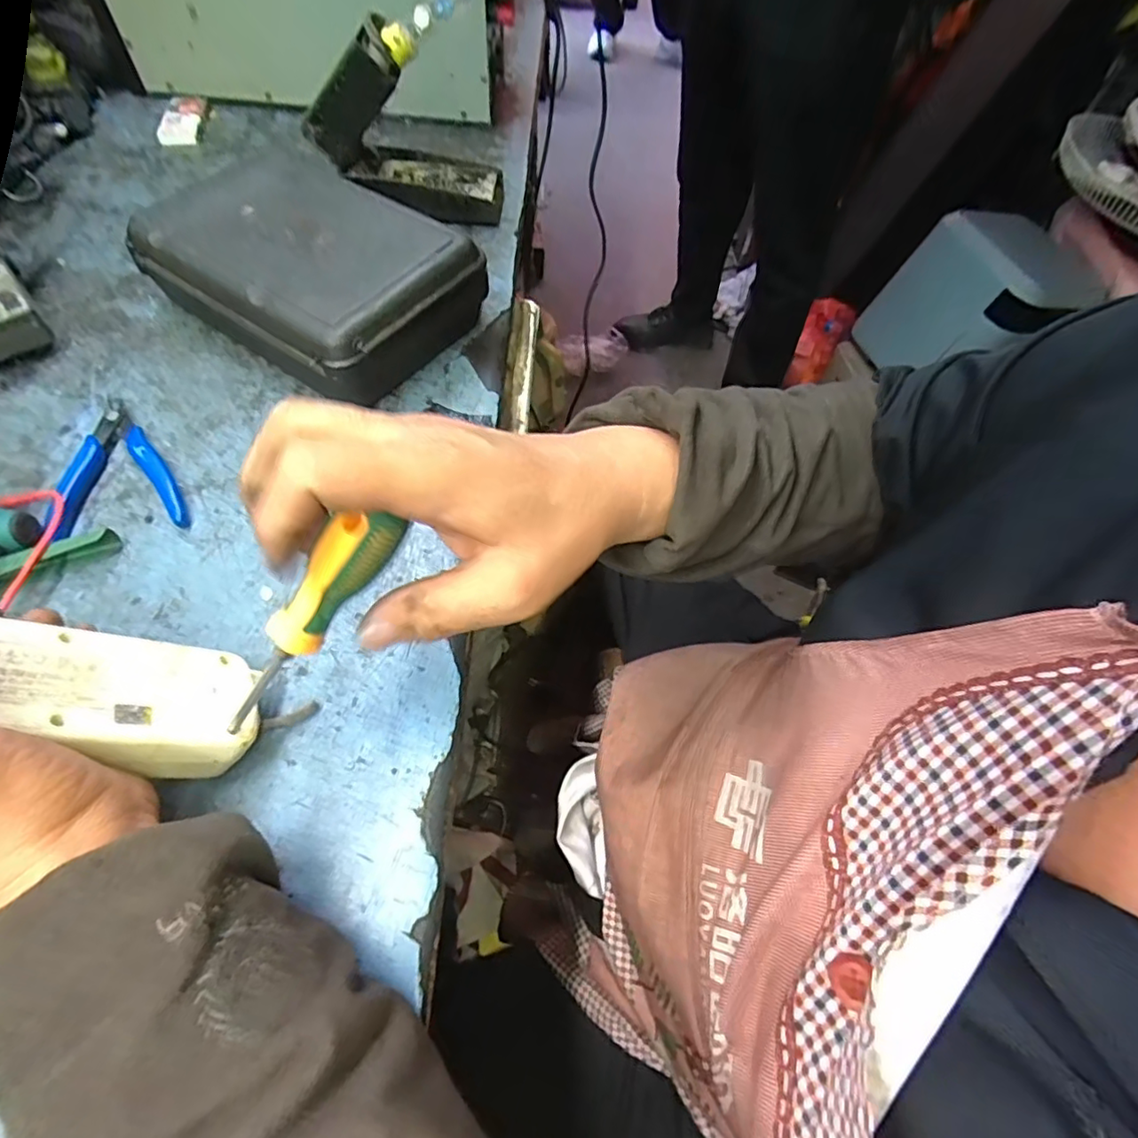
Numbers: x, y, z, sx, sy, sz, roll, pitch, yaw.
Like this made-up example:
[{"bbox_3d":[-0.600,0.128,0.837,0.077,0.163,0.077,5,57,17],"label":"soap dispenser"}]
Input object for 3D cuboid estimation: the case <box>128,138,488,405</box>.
[{"bbox_3d":[-0.201,-0.231,0.462,0.233,0.073,0.156,32,62,14],"label":"case"}]

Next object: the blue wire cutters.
[{"bbox_3d":[-0.298,-0.074,0.389,0.069,0.018,0.126,-17,62,-14],"label":"blue wire cutters"}]

